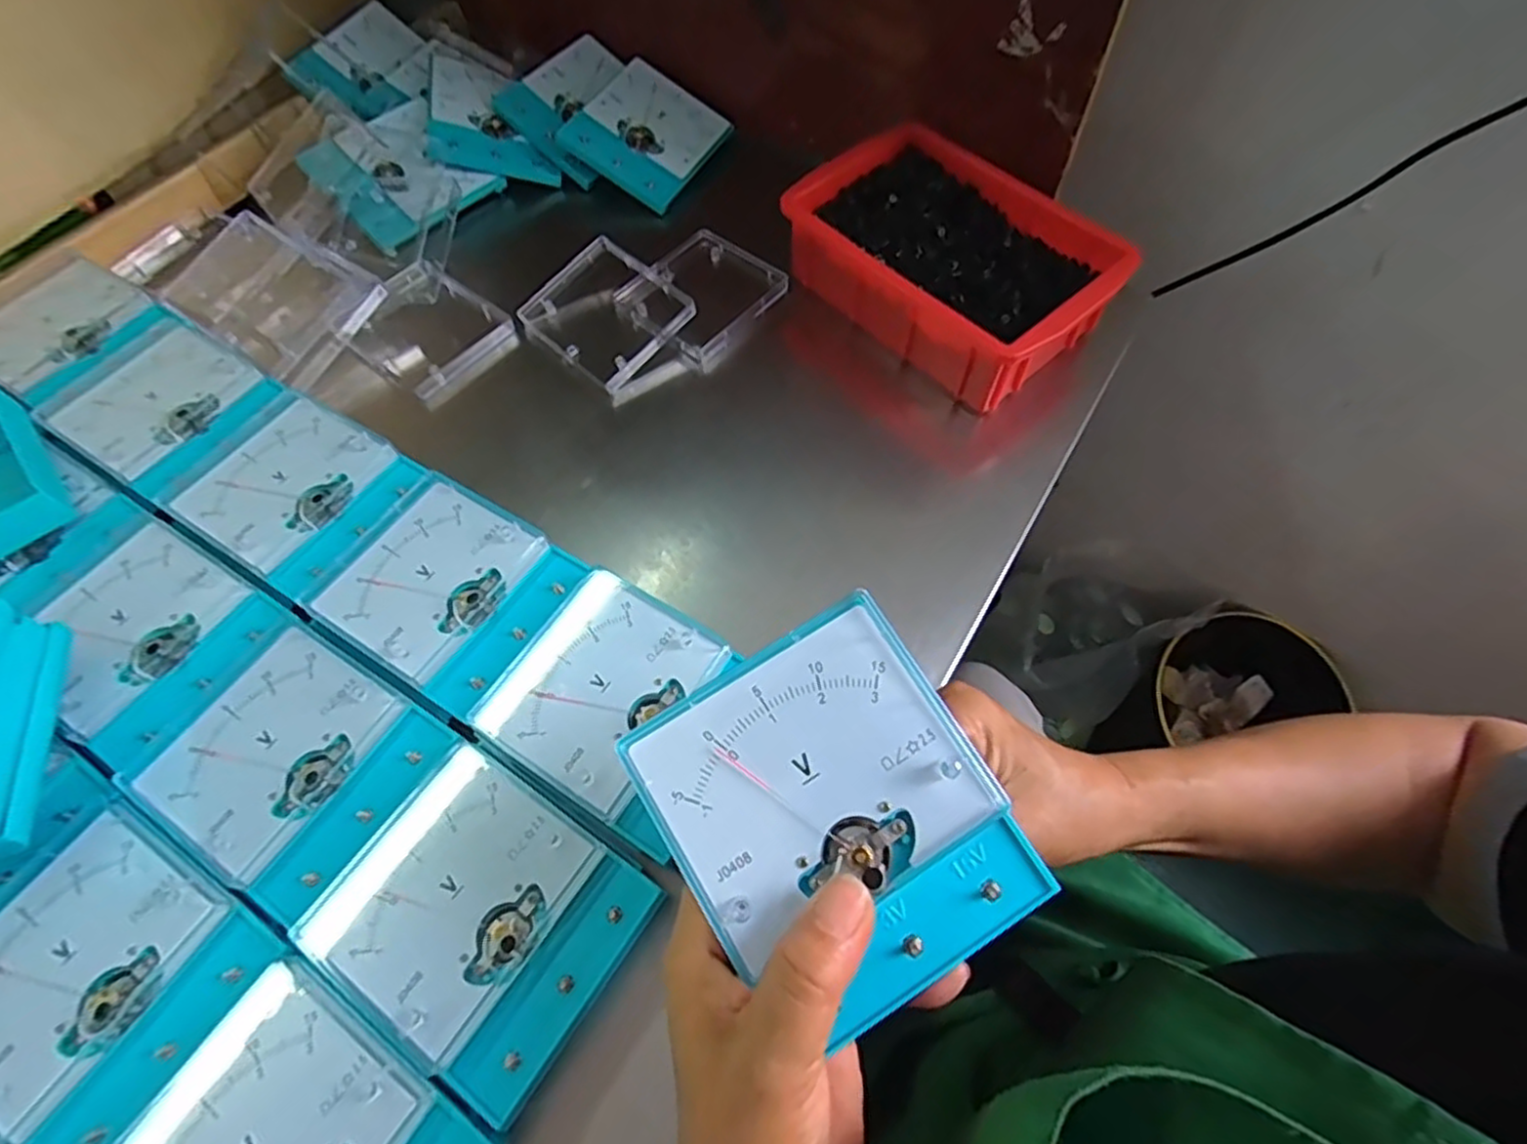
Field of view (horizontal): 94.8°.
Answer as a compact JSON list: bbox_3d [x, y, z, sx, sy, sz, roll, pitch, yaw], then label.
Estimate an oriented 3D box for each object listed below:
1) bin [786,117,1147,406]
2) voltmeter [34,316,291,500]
[{"bbox_3d":[0.121,-0.207,0.477,0.131,0.070,0.200,-39,69,-20],"label":"bin"},{"bbox_3d":[-0.358,-0.096,0.430,0.112,0.034,0.096,31,65,15],"label":"voltmeter"}]

